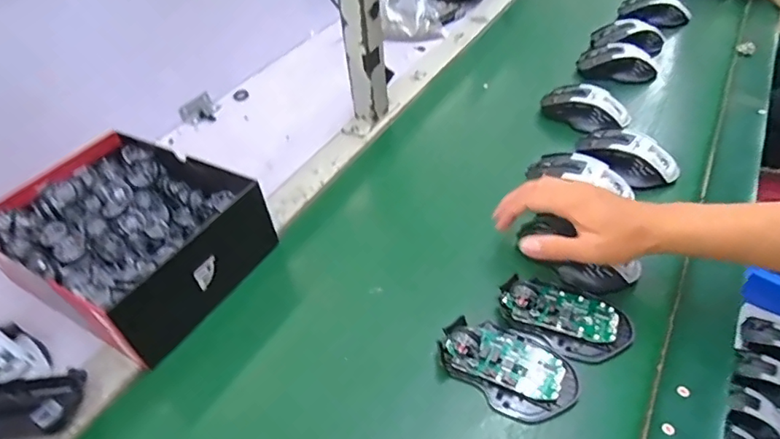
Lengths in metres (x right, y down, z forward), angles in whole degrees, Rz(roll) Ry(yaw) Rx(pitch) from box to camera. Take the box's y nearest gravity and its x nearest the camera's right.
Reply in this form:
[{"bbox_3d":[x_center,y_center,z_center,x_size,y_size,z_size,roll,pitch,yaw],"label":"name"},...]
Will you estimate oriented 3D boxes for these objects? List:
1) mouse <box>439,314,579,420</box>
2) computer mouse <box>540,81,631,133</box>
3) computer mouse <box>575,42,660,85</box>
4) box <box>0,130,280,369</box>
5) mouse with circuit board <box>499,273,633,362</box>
[{"bbox_3d":[0.102,0.116,0.428,0.112,0.029,0.077,31,54,33],"label":"mouse"},{"bbox_3d":[0.265,-0.155,0.691,0.114,0.038,0.055,31,54,32],"label":"computer mouse"},{"bbox_3d":[0.351,-0.242,0.776,0.117,0.038,0.058,16,47,22],"label":"computer mouse"},{"bbox_3d":[-0.275,0.016,0.542,0.240,0.088,0.180,19,48,24],"label":"box"},{"bbox_3d":[0.160,0.085,0.462,0.111,0.021,0.067,26,52,30],"label":"mouse with circuit board"}]

